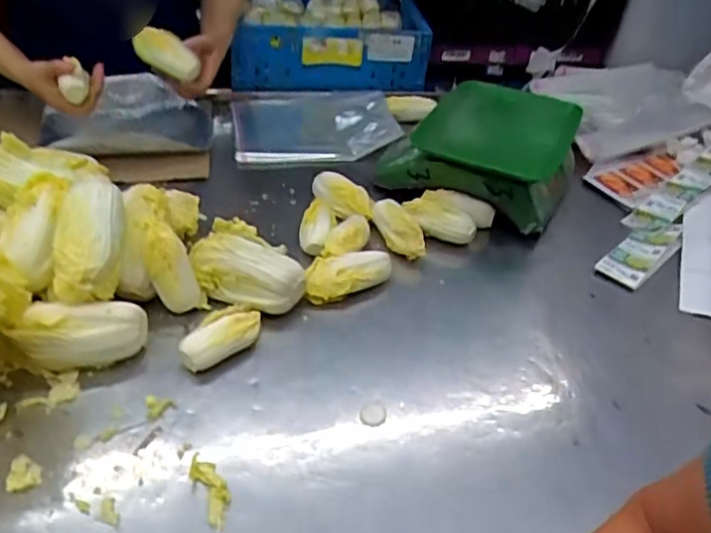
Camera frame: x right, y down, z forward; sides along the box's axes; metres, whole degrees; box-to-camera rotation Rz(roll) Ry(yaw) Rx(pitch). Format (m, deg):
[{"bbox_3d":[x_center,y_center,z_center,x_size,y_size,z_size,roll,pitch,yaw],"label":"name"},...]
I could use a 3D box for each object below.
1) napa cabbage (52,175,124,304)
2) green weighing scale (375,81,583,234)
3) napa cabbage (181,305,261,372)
[{"bbox_3d":[-0.311,-0.039,0.732,0.072,0.074,0.168,-4,59,-12],"label":"napa cabbage"},{"bbox_3d":[0.203,-0.205,1.013,0.278,0.141,0.228,23,42,21],"label":"green weighing scale"},{"bbox_3d":[-0.154,0.084,0.737,0.052,0.040,0.104,29,45,27],"label":"napa cabbage"}]

